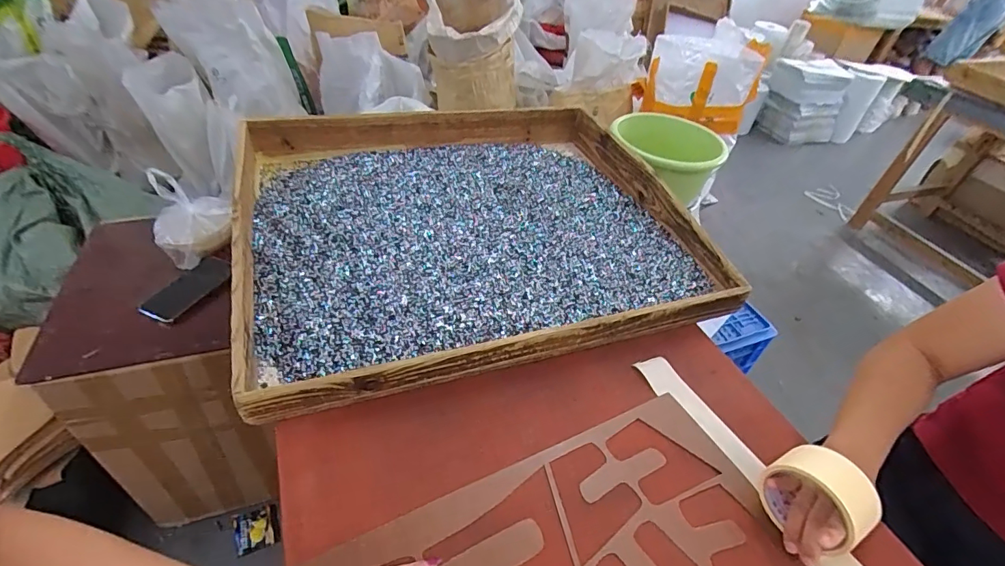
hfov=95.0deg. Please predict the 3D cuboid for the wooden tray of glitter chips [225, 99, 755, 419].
[{"bbox_3d":[-0.051,-0.124,0.798,0.707,0.075,0.606,-9,45,-19],"label":"wooden tray of glitter chips"}]

